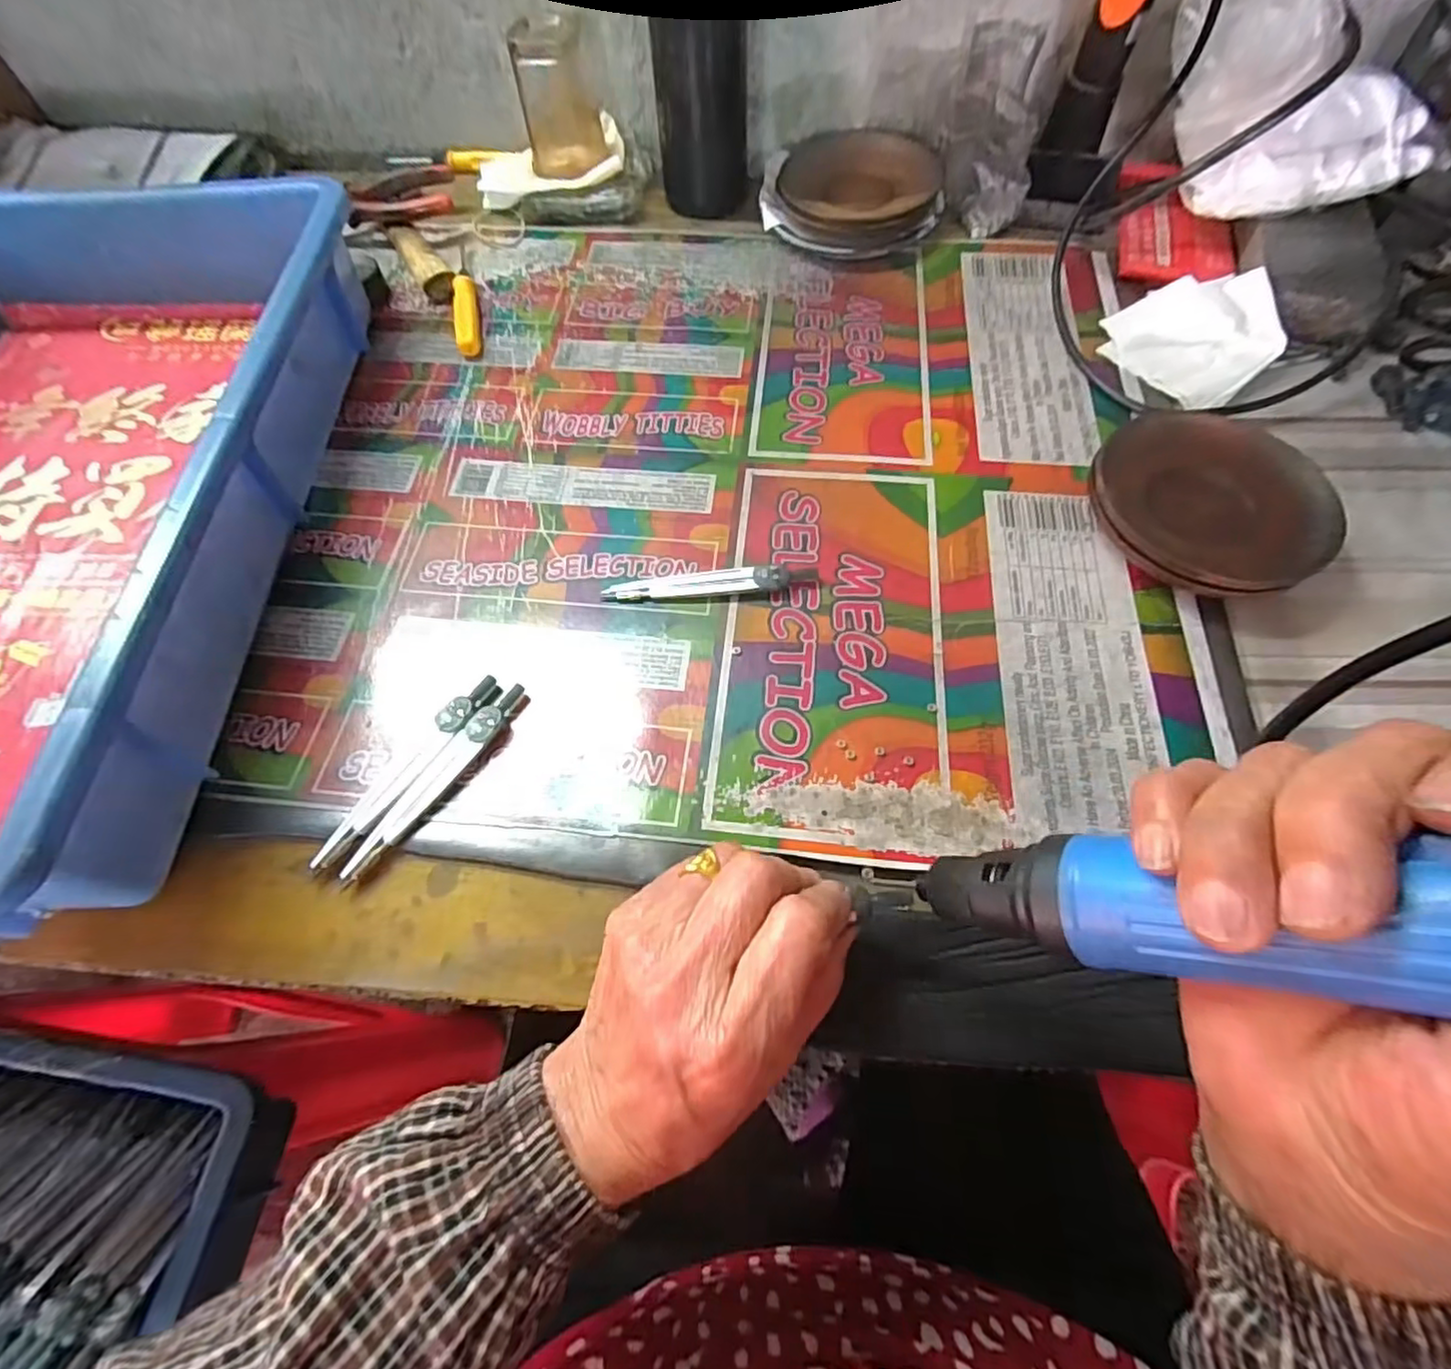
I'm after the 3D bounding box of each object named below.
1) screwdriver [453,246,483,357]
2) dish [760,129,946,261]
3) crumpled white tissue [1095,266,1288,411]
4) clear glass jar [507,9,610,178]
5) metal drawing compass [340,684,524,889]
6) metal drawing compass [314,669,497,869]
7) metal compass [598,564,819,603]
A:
[{"bbox_3d":[-0.182,-0.273,0.458,0.015,0.014,0.117,-12,64,-5],"label":"screwdriver"},{"bbox_3d":[0.100,-0.370,0.495,0.124,0.024,0.129,0,63,1],"label":"dish"},{"bbox_3d":[0.299,-0.224,0.413,0.091,0.028,0.088,-35,68,-16],"label":"crumpled white tissue"},{"bbox_3d":[-0.122,-0.430,0.488,0.054,0.095,0.059,-7,63,-3],"label":"clear glass jar"},{"bbox_3d":[-0.131,0.042,0.296,0.015,0.008,0.107,30,67,15],"label":"metal drawing compass"},{"bbox_3d":[-0.144,0.037,0.298,0.015,0.008,0.106,33,68,16],"label":"metal drawing compass"},{"bbox_3d":[-0.008,-0.055,0.345,0.111,0.010,0.016,-3,63,-1],"label":"metal compass"}]

